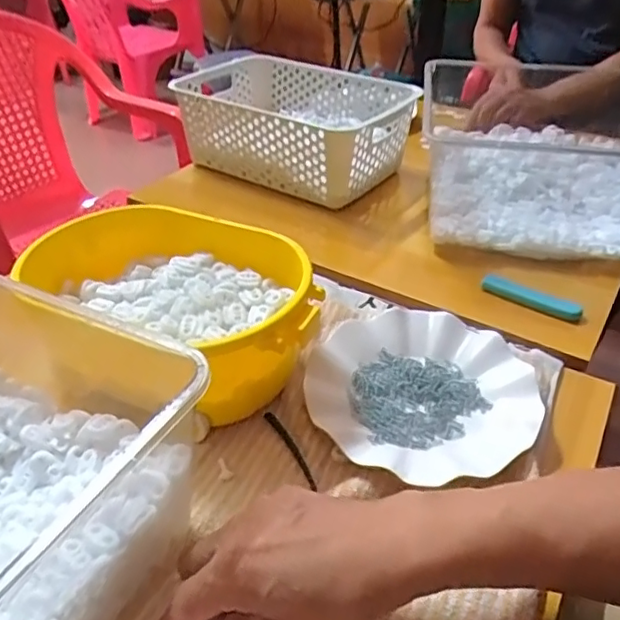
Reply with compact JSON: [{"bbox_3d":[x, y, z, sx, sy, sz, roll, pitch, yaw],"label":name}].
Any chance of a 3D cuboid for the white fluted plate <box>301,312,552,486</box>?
[{"bbox_3d":[0.090,0.061,0.483,0.176,0.029,0.174,-3,37,2],"label":"white fluted plate"}]

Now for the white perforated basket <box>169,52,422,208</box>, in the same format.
[{"bbox_3d":[-0.027,-0.252,0.834,0.308,0.122,0.202,23,42,27],"label":"white perforated basket"}]

